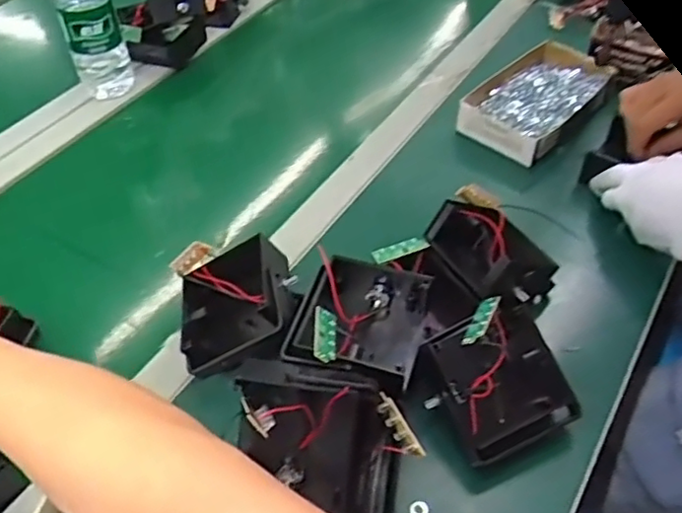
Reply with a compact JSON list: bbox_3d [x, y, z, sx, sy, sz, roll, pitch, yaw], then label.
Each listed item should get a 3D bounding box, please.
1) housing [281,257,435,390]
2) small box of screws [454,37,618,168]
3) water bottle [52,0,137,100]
[{"bbox_3d":[0.015,0.057,0.493,0.087,0.058,0.107,11,48,12],"label":"housing"},{"bbox_3d":[0.218,-0.182,0.744,0.111,0.032,0.178,33,56,28],"label":"small box of screws"},{"bbox_3d":[-0.292,-0.284,0.753,0.065,0.212,0.067,-14,48,-11],"label":"water bottle"}]

